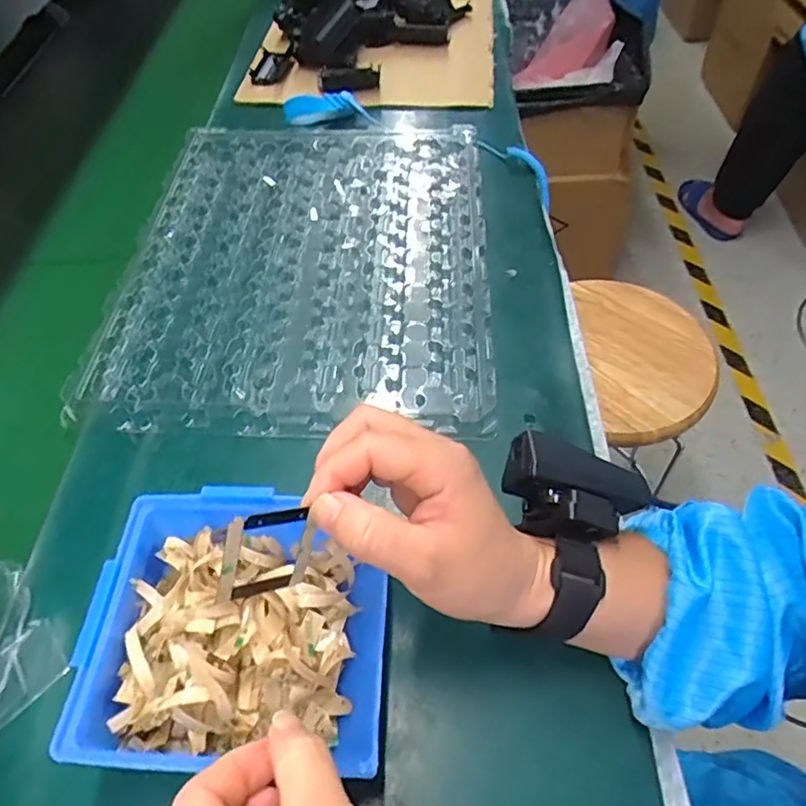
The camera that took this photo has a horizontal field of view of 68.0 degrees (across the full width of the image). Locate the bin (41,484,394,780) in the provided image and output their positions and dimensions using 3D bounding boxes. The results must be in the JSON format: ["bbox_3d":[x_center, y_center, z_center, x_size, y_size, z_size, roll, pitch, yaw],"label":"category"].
[{"bbox_3d":[-0.078,0.112,0.294,0.136,0.056,0.125,2,54,1],"label":"bin"}]

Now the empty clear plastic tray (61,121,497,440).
[{"bbox_3d":[-0.078,-0.132,0.508,0.294,0.017,0.361,1,56,3],"label":"empty clear plastic tray"}]

